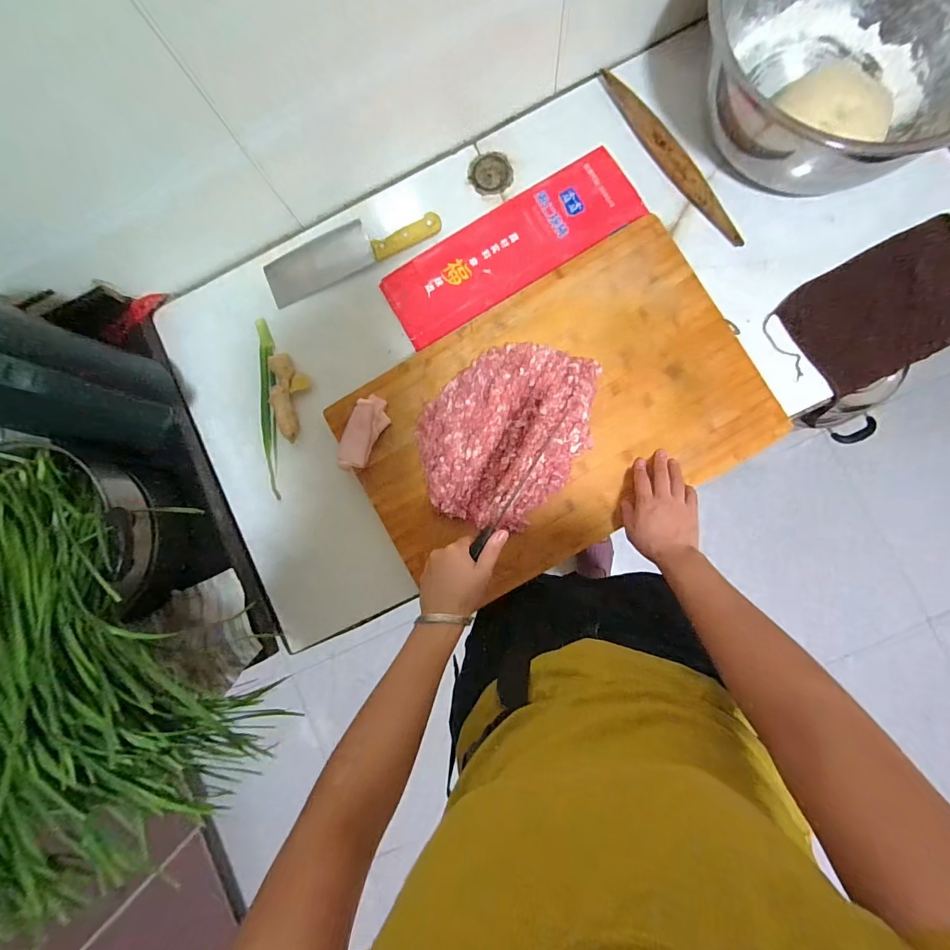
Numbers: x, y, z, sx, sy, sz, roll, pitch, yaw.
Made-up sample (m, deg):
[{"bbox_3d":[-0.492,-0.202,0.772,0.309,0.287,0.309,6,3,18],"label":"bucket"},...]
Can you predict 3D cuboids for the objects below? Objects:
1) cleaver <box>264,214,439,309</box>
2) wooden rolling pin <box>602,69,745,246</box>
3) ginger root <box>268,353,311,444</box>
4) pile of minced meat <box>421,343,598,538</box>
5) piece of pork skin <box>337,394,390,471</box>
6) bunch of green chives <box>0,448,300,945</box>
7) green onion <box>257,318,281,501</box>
[{"bbox_3d":[-0.195,-0.354,0.664,0.279,0.018,0.072,-22,84,3],"label":"cleaver"},{"bbox_3d":[0.288,-0.474,0.640,0.037,0.024,0.324,-33,84,2],"label":"wooden rolling pin"},{"bbox_3d":[-0.285,-0.122,0.655,0.050,0.030,0.136,-10,85,4],"label":"ginger root"},{"bbox_3d":[0.047,-0.063,0.606,0.208,0.031,0.277,43,90,7],"label":"pile of minced meat"},{"bbox_3d":[-0.165,-0.062,0.624,0.048,0.024,0.114,23,88,6],"label":"piece of pork skin"},{"bbox_3d":[-0.465,0.173,0.434,0.477,0.134,0.256,43,90,7],"label":"bunch of green chives"},{"bbox_3d":[-0.322,-0.107,0.662,0.029,0.021,0.278,-7,85,5],"label":"green onion"}]

